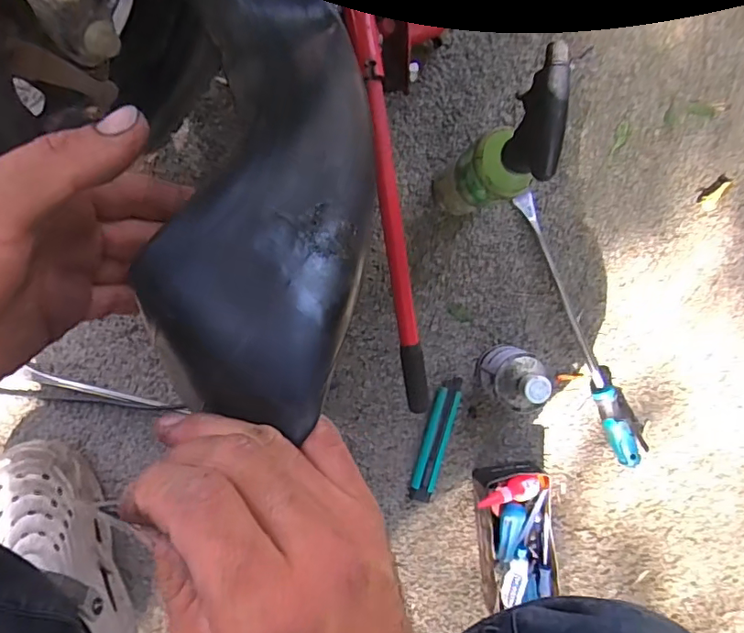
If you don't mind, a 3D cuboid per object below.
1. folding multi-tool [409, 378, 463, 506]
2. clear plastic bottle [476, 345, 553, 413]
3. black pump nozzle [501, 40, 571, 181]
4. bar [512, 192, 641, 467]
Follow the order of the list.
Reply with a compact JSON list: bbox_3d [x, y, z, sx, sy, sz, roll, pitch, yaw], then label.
[{"bbox_3d":[0.079,0.149,0.640,0.033,0.010,0.154,14,93,-8],"label":"folding multi-tool"},{"bbox_3d":[0.158,0.068,0.591,0.052,0.115,0.062,23,92,-8],"label":"clear plastic bottle"},{"bbox_3d":[0.119,-0.141,0.380,0.022,0.061,0.081,4,94,-7],"label":"black pump nozzle"},{"bbox_3d":[0.255,0.017,0.628,0.036,0.034,0.355,-22,97,-5],"label":"bar"}]

